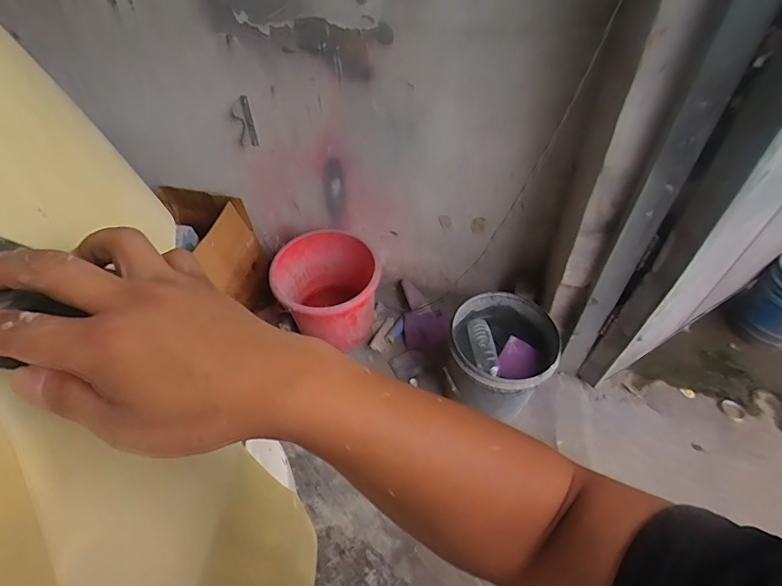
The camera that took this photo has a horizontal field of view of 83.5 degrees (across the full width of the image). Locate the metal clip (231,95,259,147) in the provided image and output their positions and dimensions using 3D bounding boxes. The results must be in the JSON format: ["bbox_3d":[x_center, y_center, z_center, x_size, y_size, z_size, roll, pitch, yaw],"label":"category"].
[{"bbox_3d":[-0.462,-0.542,1.387,0.065,0.158,0.006,3,48,6],"label":"metal clip"}]

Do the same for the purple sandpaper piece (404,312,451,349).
[{"bbox_3d":[0.133,0.136,1.644,0.163,0.007,0.128,-2,66,-3],"label":"purple sandpaper piece"}]

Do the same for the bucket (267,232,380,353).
[{"bbox_3d":[-0.219,0.018,1.579,0.331,0.328,0.376,-7,48,-3],"label":"bucket"}]

